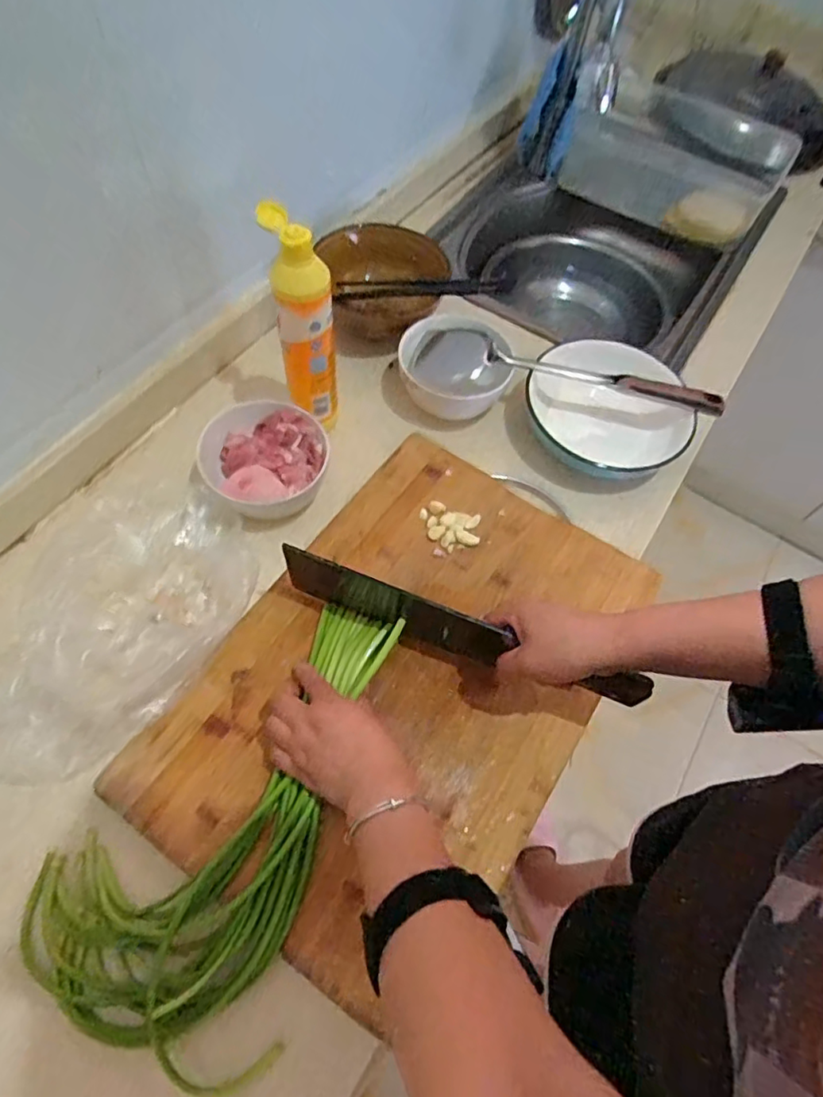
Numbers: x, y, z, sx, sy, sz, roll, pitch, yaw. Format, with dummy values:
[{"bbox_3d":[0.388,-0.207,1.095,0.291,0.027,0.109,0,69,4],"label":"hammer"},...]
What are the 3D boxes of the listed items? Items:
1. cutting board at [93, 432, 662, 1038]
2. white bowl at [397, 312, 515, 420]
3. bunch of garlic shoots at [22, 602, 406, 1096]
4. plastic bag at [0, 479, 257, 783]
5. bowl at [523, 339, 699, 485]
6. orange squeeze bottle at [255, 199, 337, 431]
[{"bbox_3d":[-0.011,0.105,0.548,0.289,0.015,0.465,34,65,14],"label":"cutting board"},{"bbox_3d":[0.051,-0.211,0.699,0.127,0.067,0.119,2,61,-3],"label":"white bowl"},{"bbox_3d":[-0.129,0.202,0.484,0.195,0.035,0.355,27,65,12],"label":"bunch of garlic shoots"},{"bbox_3d":[-0.271,0.056,0.528,0.184,0.070,0.292,25,63,10],"label":"plastic bag"},{"bbox_3d":[0.227,-0.154,0.712,0.184,0.100,0.185,2,61,-3],"label":"bowl"},{"bbox_3d":[-0.103,-0.216,0.590,0.057,0.221,0.058,-6,62,-7],"label":"orange squeeze bottle"}]

